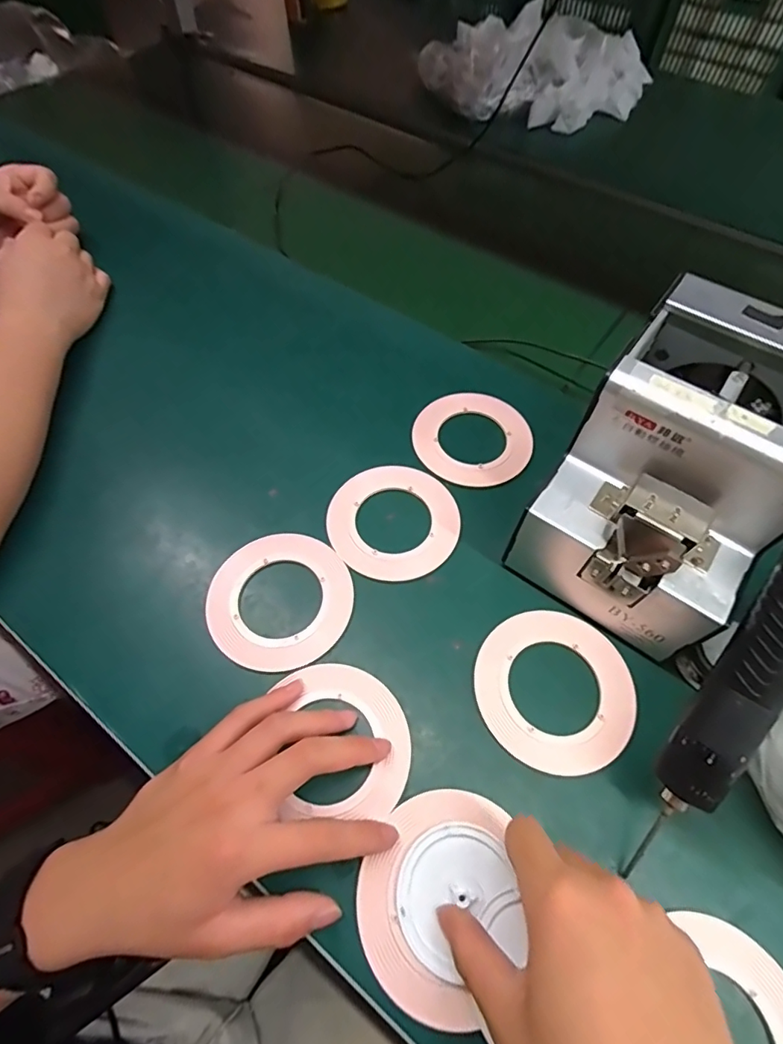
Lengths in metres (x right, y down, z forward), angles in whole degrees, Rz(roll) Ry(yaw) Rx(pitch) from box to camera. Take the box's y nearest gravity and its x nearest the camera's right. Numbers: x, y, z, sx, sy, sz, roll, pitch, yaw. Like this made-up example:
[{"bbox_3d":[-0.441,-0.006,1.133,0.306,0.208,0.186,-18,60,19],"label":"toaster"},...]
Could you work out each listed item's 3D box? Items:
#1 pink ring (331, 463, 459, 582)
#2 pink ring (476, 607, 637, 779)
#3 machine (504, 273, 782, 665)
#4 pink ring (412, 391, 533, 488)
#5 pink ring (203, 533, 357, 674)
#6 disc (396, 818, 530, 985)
[{"bbox_3d":[0.002,-0.002,0.391,0.098,0.007,0.099,0,58,-1],"label":"pink ring"},{"bbox_3d":[0.107,0.108,0.328,0.098,0.004,0.103,0,58,-1],"label":"pink ring"},{"bbox_3d":[0.183,-0.029,0.326,0.125,0.147,0.169,35,65,19],"label":"machine"},{"bbox_3d":[0.072,-0.076,0.438,0.101,0.005,0.100,0,58,-1],"label":"pink ring"},{"bbox_3d":[-0.079,0.056,0.357,0.098,0.005,0.101,0,58,-1],"label":"pink ring"},{"bbox_3d":[0.034,0.198,0.265,0.062,0.014,0.063,-1,61,2],"label":"disc"}]

